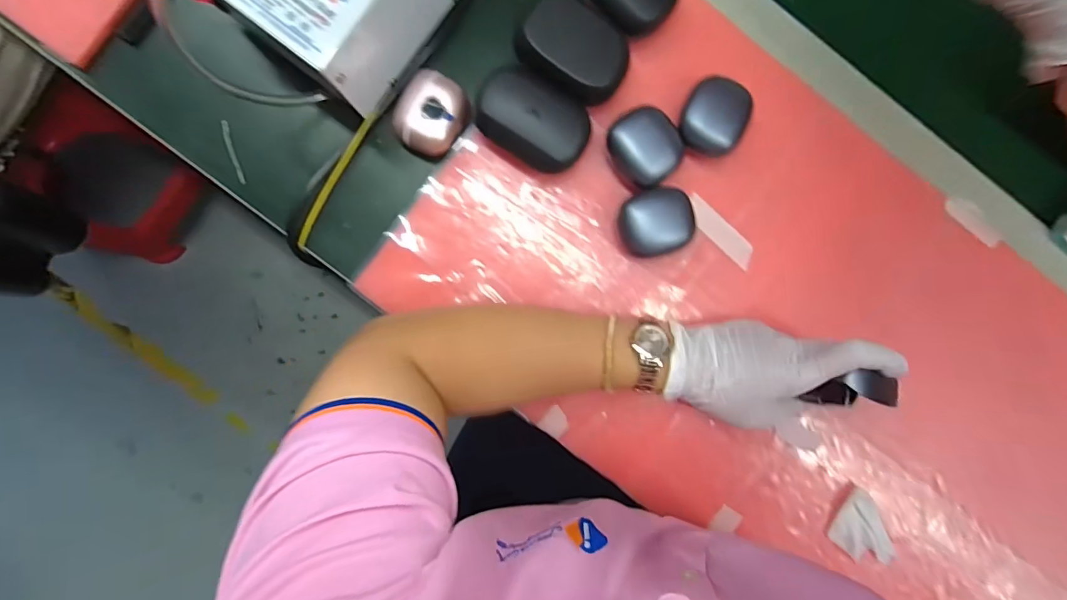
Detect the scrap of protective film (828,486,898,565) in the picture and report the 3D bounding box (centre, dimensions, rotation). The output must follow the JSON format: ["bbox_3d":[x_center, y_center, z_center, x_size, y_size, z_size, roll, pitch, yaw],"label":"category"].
[{"bbox_3d":[0.274,0.192,0.376,0.059,0.005,0.047,42,89,-3],"label":"scrap of protective film"}]

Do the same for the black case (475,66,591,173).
[{"bbox_3d":[-0.001,-0.133,0.345,0.084,0.030,0.057,30,90,-3],"label":"black case"}]

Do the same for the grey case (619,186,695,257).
[{"bbox_3d":[0.094,-0.061,0.356,0.055,0.025,0.049,-15,92,-2],"label":"grey case"}]

